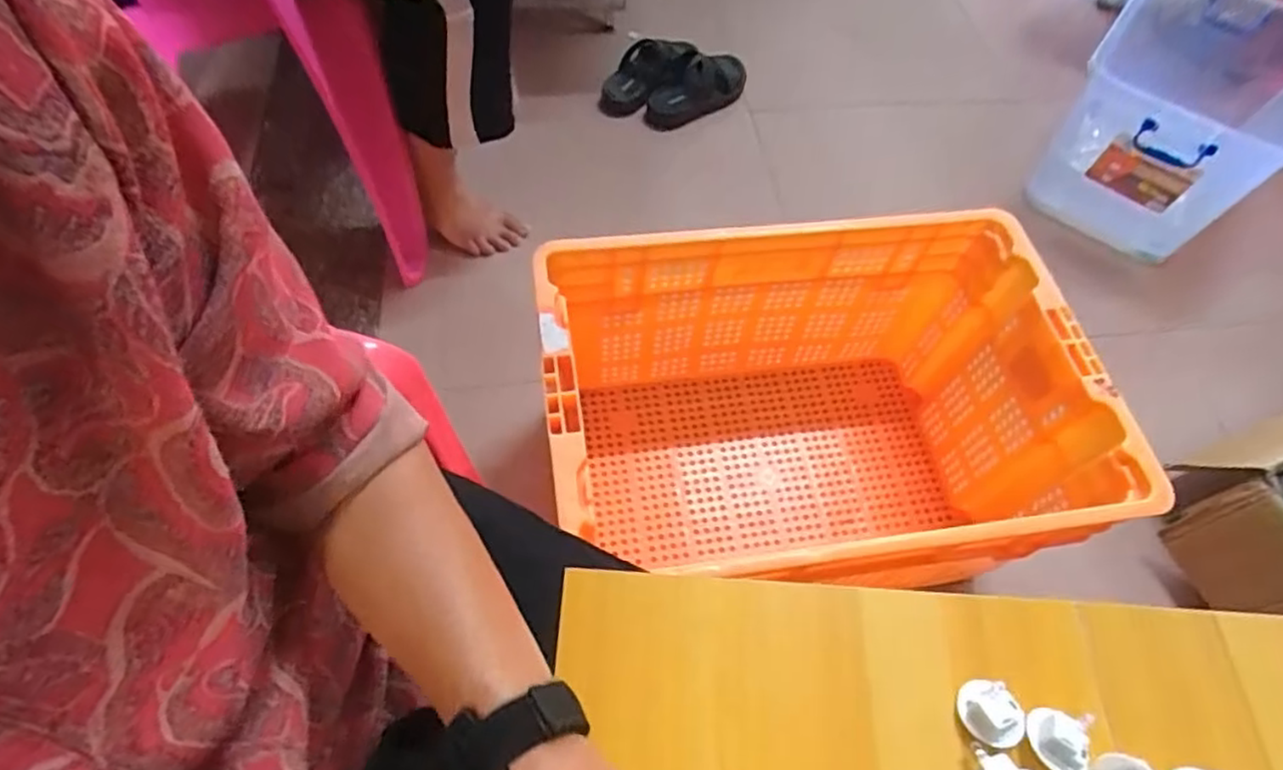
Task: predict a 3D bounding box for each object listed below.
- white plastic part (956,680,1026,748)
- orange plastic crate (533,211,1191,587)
[{"bbox_3d":[0.183,0.170,0.354,0.029,0.012,0.031,2,60,-3],"label":"white plastic part"},{"bbox_3d":[0.181,0.056,0.842,0.570,0.322,0.380,-4,60,-7],"label":"orange plastic crate"}]

